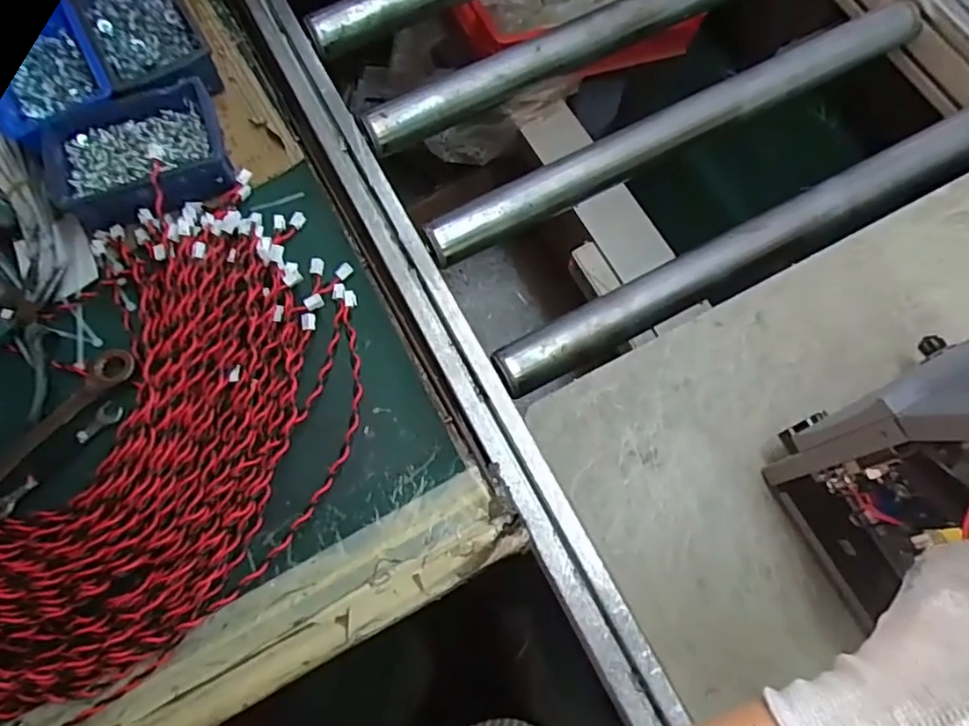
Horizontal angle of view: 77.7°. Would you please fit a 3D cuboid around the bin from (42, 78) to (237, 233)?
[{"bbox_3d":[-0.309,-0.183,0.538,0.148,0.047,0.122,-18,72,-4],"label":"bin"}]

